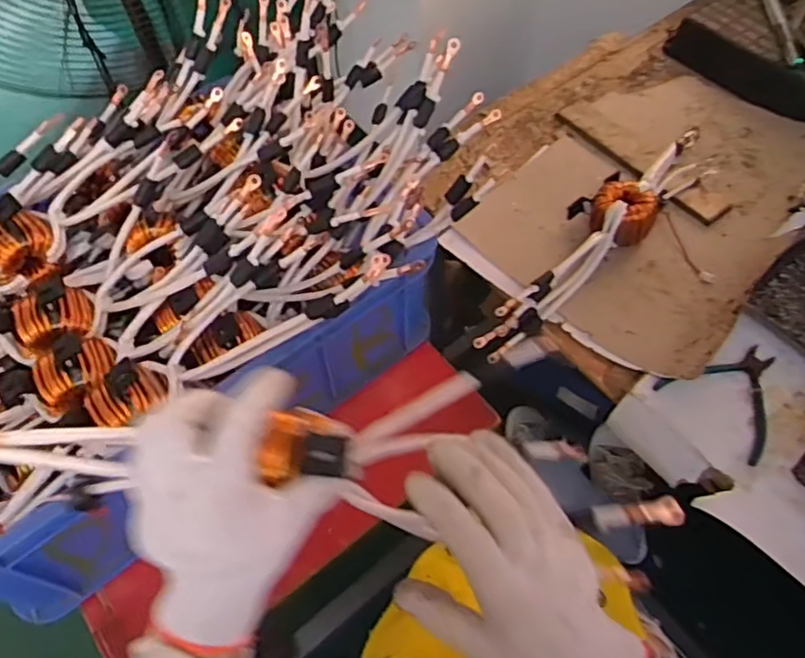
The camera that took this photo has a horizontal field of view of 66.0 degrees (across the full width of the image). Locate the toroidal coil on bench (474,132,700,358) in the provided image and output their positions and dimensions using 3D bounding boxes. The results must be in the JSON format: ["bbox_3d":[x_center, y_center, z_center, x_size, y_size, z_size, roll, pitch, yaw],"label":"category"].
[{"bbox_3d":[0.275,-0.145,0.860,0.501,0.065,0.103,-36,64,-19],"label":"toroidal coil on bench"}]

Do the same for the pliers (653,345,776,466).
[{"bbox_3d":[0.385,0.065,0.717,0.143,0.018,0.131,-40,65,-21],"label":"pliers"}]

